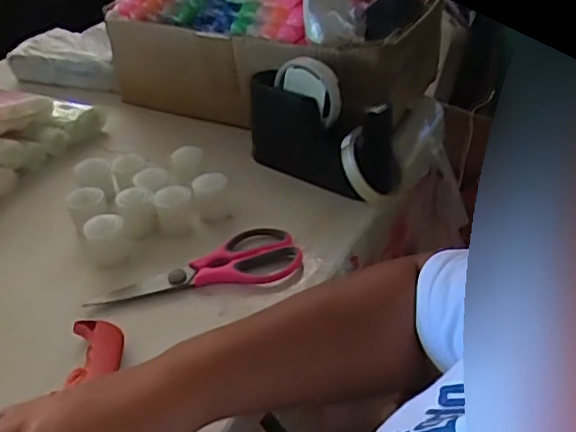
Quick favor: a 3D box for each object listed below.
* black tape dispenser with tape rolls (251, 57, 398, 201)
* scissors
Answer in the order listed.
[{"bbox_3d":[0.034,-0.101,0.682,0.181,0.121,0.059,22,43,28],"label":"black tape dispenser with tape rolls"},{"bbox_3d":[-0.087,0.041,0.581,0.193,0.016,0.075,-6,37,-6],"label":"scissors"}]

